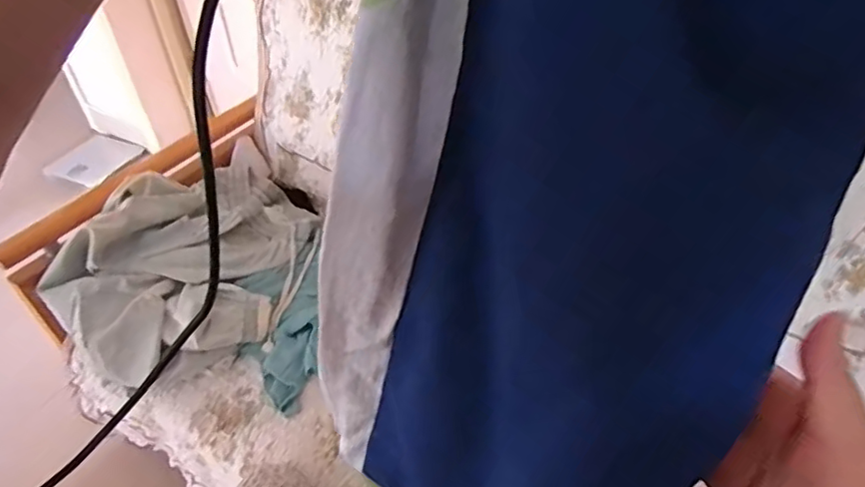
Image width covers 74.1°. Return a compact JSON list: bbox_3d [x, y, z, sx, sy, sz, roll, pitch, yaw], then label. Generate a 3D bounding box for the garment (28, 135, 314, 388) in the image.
[{"bbox_3d":[-0.396,0.015,0.975,0.334,0.154,0.433,30,52,30],"label":"garment"}]

